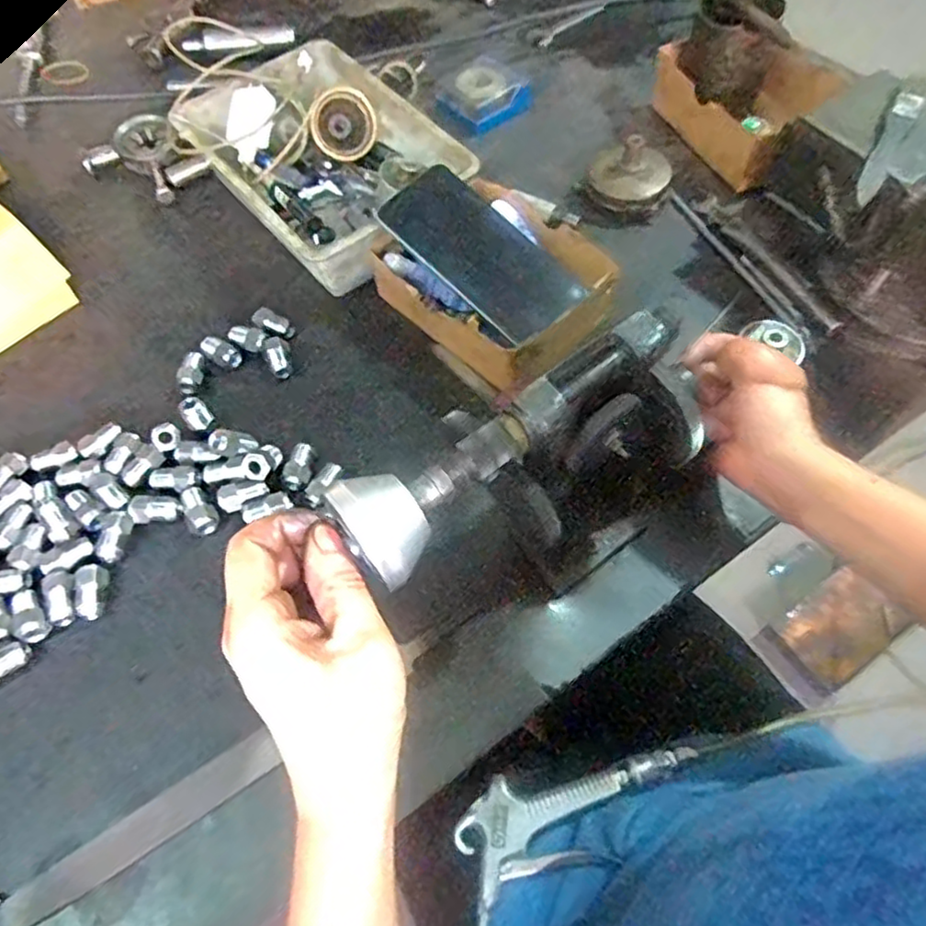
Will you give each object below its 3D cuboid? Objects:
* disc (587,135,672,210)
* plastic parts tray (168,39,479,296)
[{"bbox_3d":[0.150,-0.256,0.603,0.068,0.018,0.057,-21,93,15],"label":"disc"},{"bbox_3d":[-0.130,-0.274,0.612,0.171,0.073,0.270,-36,65,-17],"label":"plastic parts tray"}]

